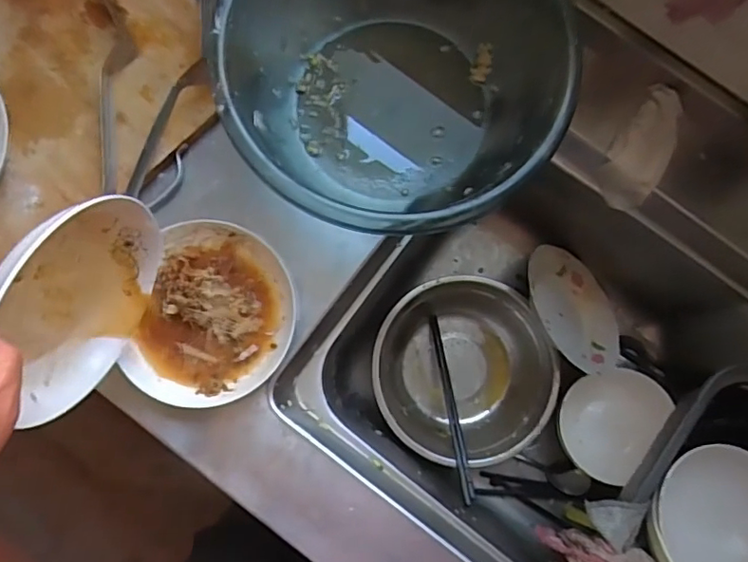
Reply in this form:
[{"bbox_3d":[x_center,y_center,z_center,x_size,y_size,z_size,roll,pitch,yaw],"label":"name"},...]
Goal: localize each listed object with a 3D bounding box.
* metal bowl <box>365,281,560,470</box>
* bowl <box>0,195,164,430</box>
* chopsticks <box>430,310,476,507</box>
[{"bbox_3d":[0.116,0.117,0.740,0.220,0.098,0.227,0,83,0],"label":"metal bowl"},{"bbox_3d":[-0.220,0.019,0.406,0.036,0.141,0.167,23,84,3],"label":"bowl"},{"bbox_3d":[0.099,0.156,0.717,0.014,0.015,0.246,-8,61,-1],"label":"chopsticks"}]

